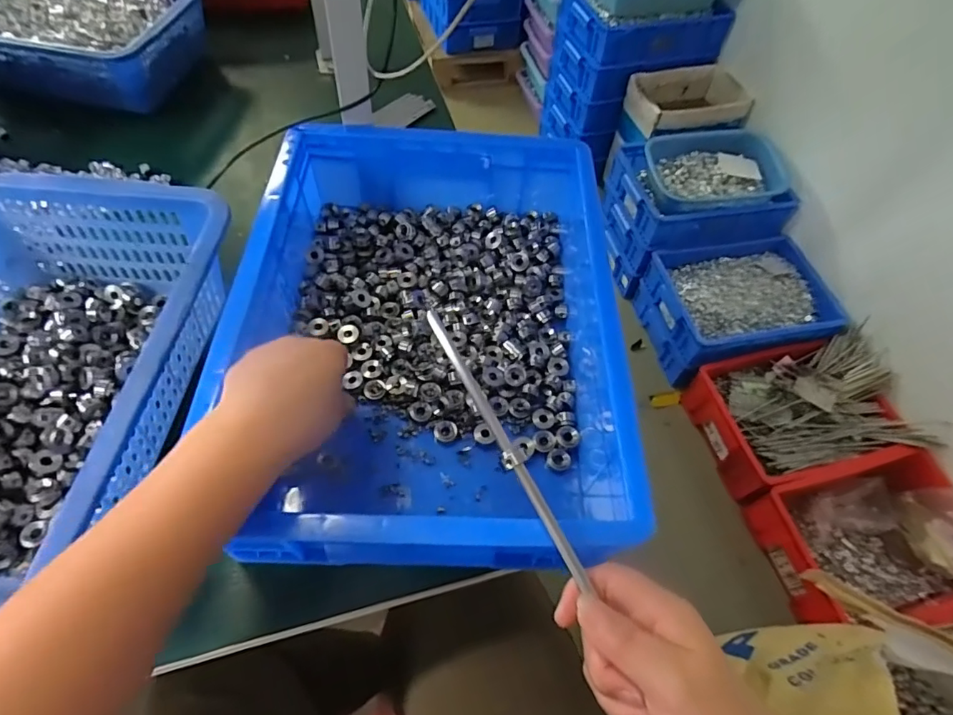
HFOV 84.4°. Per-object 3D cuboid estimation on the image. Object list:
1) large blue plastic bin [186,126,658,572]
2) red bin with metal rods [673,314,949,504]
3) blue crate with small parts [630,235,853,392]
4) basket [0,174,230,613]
[{"bbox_3d":[-0.042,-0.039,0.472,0.300,0.111,0.399,2,57,-3],"label":"large blue plastic bin"},{"bbox_3d":[0.807,0.118,1.279,0.505,0.184,0.333,-11,59,-11],"label":"red bin with metal rods"},{"bbox_3d":[0.722,-0.141,1.462,0.468,0.177,0.358,-9,58,-10],"label":"blue crate with small parts"},{"bbox_3d":[-0.348,0.022,0.398,0.271,0.105,0.344,7,57,0],"label":"basket"}]

